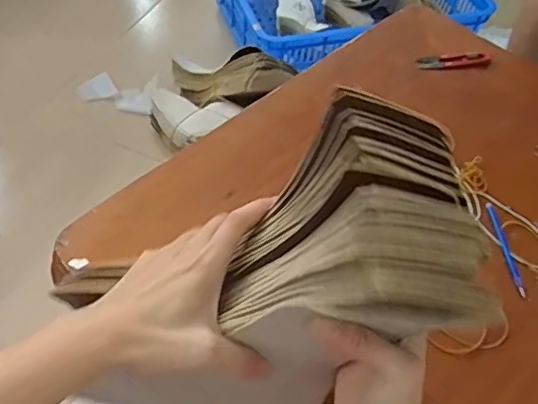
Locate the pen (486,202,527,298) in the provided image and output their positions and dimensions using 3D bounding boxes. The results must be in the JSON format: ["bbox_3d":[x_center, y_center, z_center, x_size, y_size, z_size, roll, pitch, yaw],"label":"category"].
[{"bbox_3d":[0.235,0.046,0.573,0.008,0.004,0.110,0,52,-6],"label":"pen"}]

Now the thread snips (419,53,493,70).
[{"bbox_3d":[0.242,-0.184,0.748,0.099,0.009,0.020,-7,53,-11],"label":"thread snips"}]

